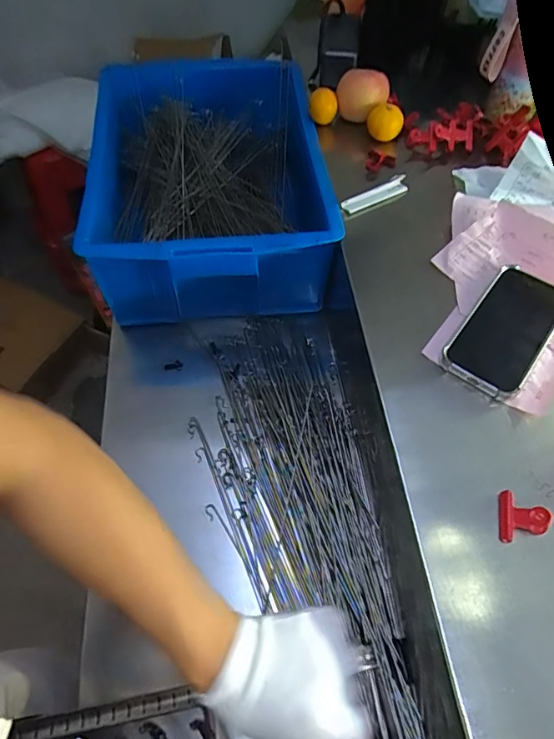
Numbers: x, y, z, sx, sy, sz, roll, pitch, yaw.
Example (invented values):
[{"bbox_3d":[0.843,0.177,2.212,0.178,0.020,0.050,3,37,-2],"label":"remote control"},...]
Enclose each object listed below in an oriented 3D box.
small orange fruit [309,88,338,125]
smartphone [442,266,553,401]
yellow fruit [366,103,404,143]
[{"bbox_3d":[0.066,-0.371,0.660,0.038,0.036,0.039,6,58,3],"label":"small orange fruit"},{"bbox_3d":[0.230,-0.042,0.463,0.075,0.010,0.157,34,63,18],"label":"smartphone"},{"bbox_3d":[0.148,-0.338,0.641,0.048,0.039,0.043,17,59,9],"label":"yellow fruit"}]

